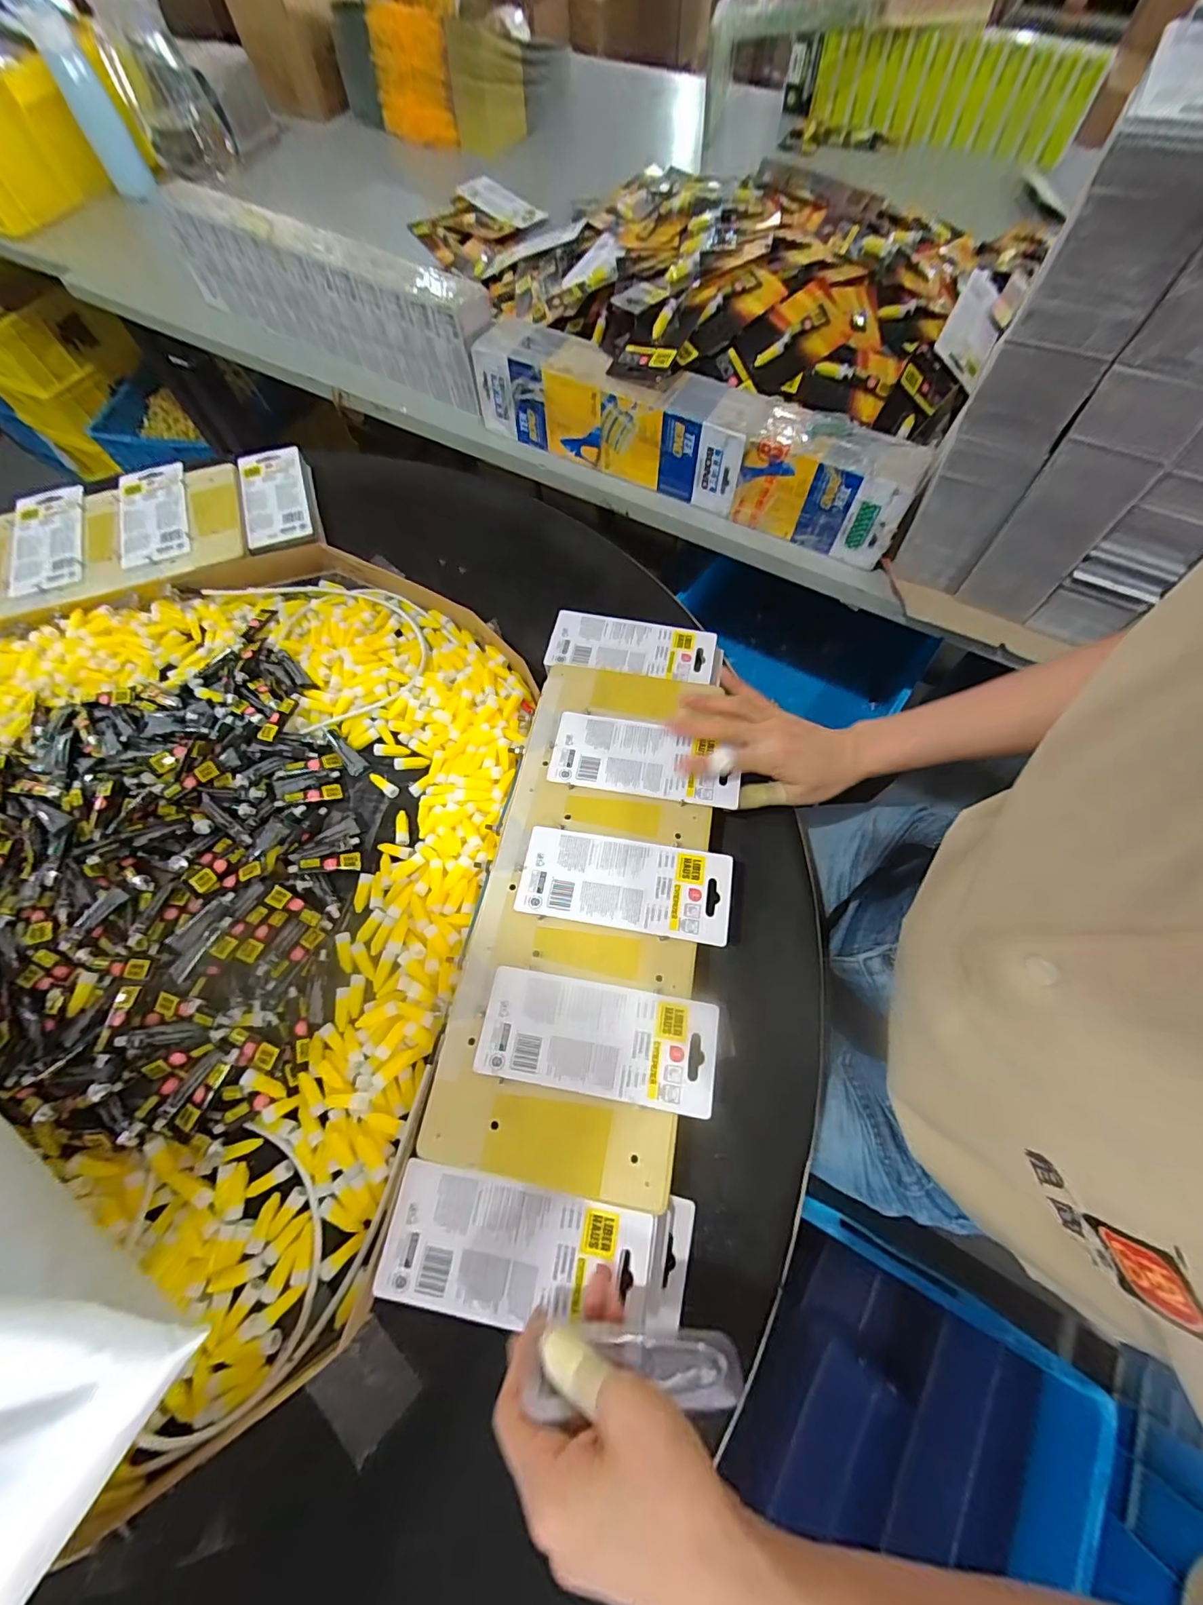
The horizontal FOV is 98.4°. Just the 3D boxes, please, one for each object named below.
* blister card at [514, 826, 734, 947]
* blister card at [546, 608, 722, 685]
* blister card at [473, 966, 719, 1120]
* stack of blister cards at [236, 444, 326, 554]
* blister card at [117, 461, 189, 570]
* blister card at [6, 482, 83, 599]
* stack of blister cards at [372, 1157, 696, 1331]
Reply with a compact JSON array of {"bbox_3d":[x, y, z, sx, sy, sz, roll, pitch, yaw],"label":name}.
[{"bbox_3d":[0.018,0.060,0.393,0.156,0.004,0.070,9,68,4],"label":"blister card"},{"bbox_3d":[0.030,-0.151,0.504,0.158,0.007,0.069,10,68,4],"label":"blister card"},{"bbox_3d":[-0.002,0.158,0.350,0.155,0.005,0.069,9,68,4],"label":"blister card"},{"bbox_3d":[-0.369,-0.345,0.599,0.076,0.023,0.177,-18,69,-7],"label":"stack of blister cards"},{"bbox_3d":[-0.492,-0.318,0.573,0.072,0.011,0.160,-22,69,-9],"label":"blister card"},{"bbox_3d":[-0.592,-0.285,0.558,0.069,0.013,0.166,-21,69,-8],"label":"blister card"},{"bbox_3d":[-0.037,0.275,0.321,0.182,0.034,0.068,8,65,5],"label":"stack of blister cards"}]

